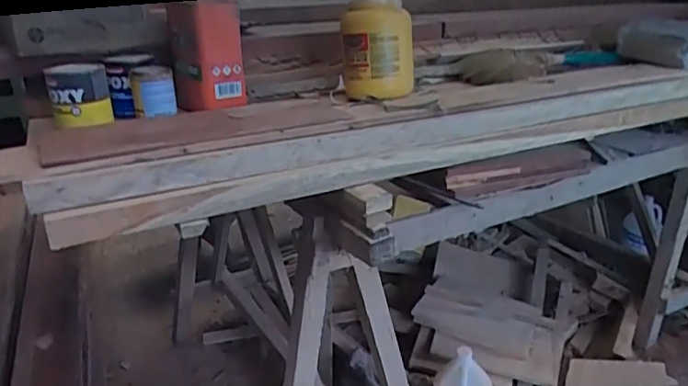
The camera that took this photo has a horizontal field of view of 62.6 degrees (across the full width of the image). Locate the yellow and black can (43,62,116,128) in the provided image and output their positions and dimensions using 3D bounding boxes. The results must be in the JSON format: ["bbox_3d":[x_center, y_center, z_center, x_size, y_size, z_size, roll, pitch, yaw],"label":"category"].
[{"bbox_3d":[-0.509,-0.191,1.093,0.109,0.112,0.103,-12,22,-24],"label":"yellow and black can"}]

